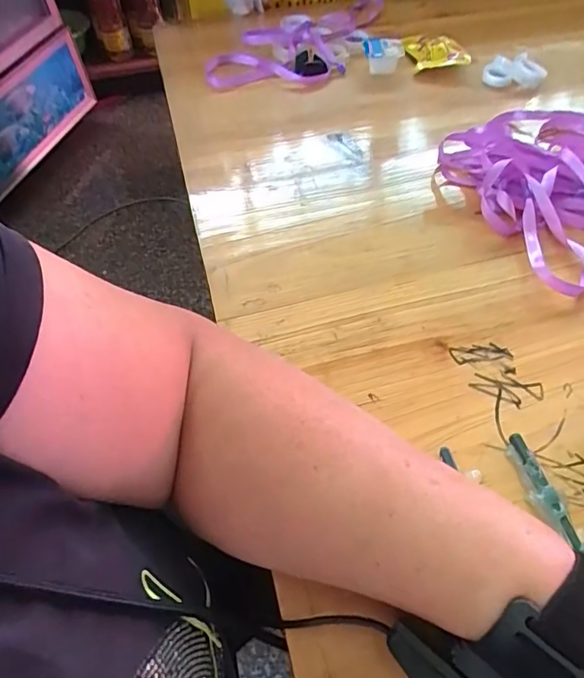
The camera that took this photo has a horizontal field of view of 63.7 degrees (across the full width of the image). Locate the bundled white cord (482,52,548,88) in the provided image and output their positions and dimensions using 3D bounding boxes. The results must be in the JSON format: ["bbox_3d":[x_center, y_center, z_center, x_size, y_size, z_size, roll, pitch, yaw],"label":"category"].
[{"bbox_3d":[0.259,-0.308,0.548,0.069,0.030,0.034,14,57,8],"label":"bundled white cord"}]

